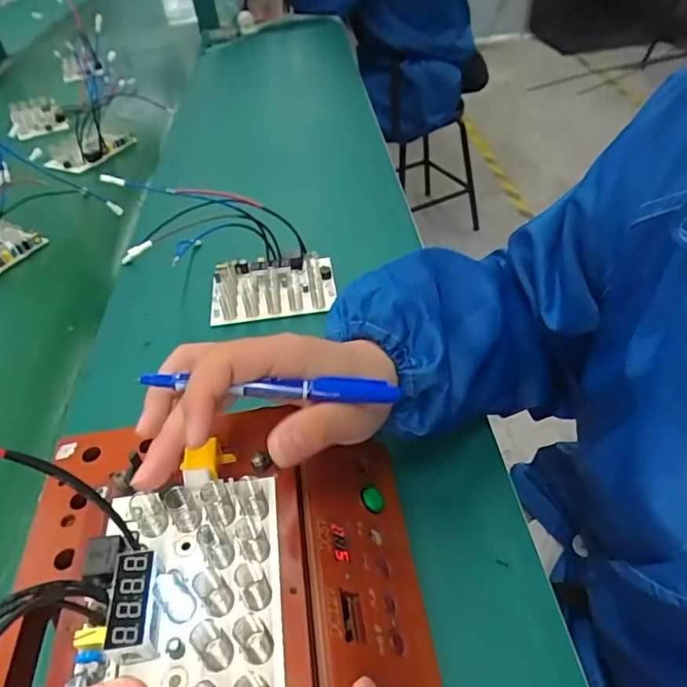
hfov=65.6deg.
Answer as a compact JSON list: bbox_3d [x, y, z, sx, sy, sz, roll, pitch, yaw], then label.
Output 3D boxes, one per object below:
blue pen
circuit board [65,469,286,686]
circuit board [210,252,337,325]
[{"bbox_3d":[-0.039,0.023,0.272,0.126,0.007,0.010,3,43,-6],"label":"blue pen"},{"bbox_3d":[-0.072,0.115,0.241,0.084,0.023,0.125,-9,43,-2],"label":"circuit board"},{"bbox_3d":[-0.073,-0.059,0.554,0.128,0.031,0.088,-13,44,-6],"label":"circuit board"}]

